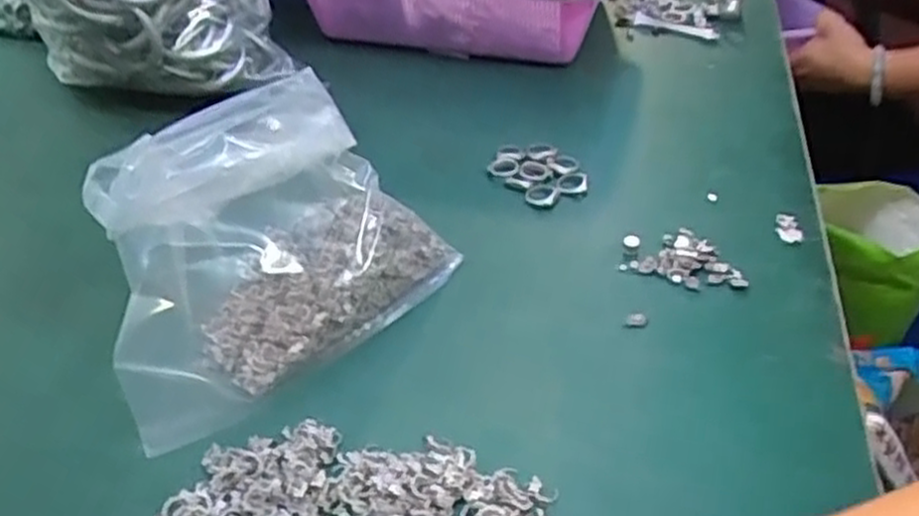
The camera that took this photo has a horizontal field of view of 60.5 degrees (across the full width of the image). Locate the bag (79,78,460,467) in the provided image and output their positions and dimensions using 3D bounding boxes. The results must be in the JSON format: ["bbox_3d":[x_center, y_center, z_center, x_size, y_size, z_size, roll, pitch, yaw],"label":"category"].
[{"bbox_3d":[-0.101,-0.016,0.426,0.200,0.138,0.097,-27,48,-24],"label":"bag"}]

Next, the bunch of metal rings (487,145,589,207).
[{"bbox_3d":[0.059,-0.062,0.574,0.050,0.013,0.073,-29,48,-26],"label":"bunch of metal rings"}]

